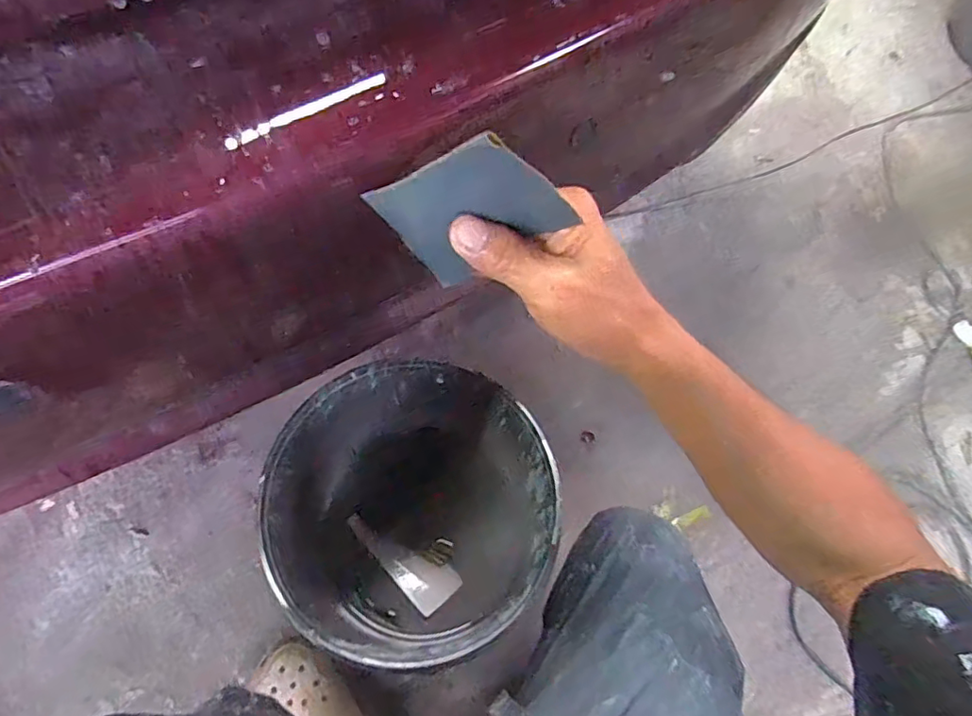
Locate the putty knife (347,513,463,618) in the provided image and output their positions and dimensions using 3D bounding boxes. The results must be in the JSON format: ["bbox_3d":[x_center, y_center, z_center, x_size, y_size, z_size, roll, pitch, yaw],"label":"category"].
[{"bbox_3d":[-0.105,0.253,0.734,0.063,0.022,0.154,-41,74,-18],"label":"putty knife"}]

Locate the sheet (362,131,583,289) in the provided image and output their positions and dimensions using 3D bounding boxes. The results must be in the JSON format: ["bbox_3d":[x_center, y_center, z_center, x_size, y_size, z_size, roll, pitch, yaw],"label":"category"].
[{"bbox_3d":[-0.010,-0.075,0.302,0.066,0.101,0.012,50,47,-26],"label":"sheet"}]

